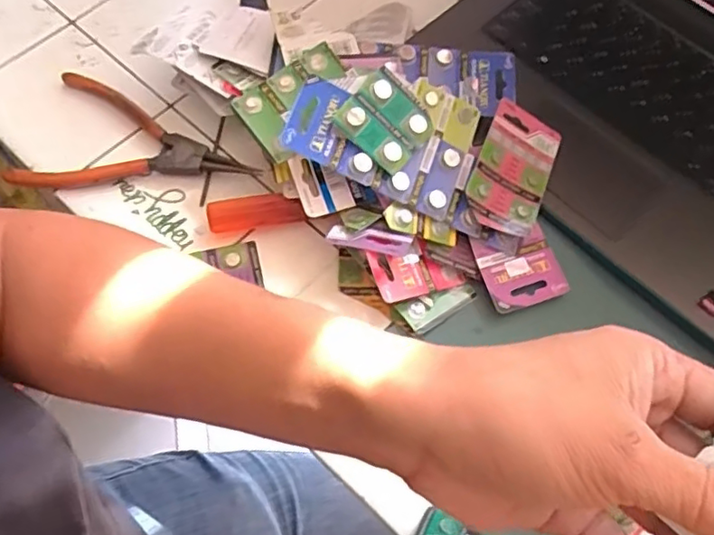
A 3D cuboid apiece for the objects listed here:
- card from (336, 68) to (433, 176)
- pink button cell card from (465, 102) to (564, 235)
[{"bbox_3d":[0.018,-0.090,0.373,0.052,0.007,0.050,45,74,-5],"label":"card"},{"bbox_3d":[0.103,-0.067,0.398,0.049,0.005,0.083,28,68,-10],"label":"pink button cell card"}]

